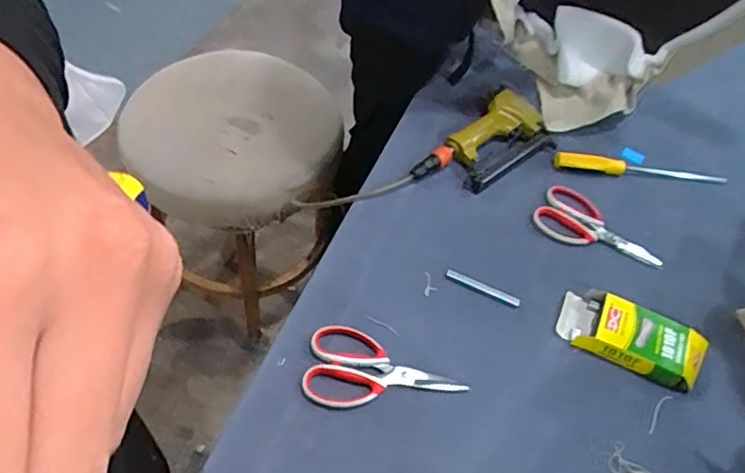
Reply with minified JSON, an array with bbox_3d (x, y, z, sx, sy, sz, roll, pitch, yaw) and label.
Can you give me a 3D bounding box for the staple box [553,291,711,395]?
[{"bbox_3d":[0.335,0.127,0.755,0.178,0.038,0.088,22,53,11],"label":"staple box"}]

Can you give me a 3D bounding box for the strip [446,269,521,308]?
[{"bbox_3d":[0.149,0.070,0.791,0.104,0.005,0.014,25,53,14],"label":"strip"}]

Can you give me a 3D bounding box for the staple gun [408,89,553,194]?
[{"bbox_3d":[0.181,-0.144,0.936,0.256,0.074,0.125,-34,62,-28],"label":"staple gun"}]

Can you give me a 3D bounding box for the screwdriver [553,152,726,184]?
[{"bbox_3d":[0.430,-0.109,0.943,0.264,0.028,0.022,8,51,1],"label":"screwdriver"}]

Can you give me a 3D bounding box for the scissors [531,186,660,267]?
[{"bbox_3d":[0.338,-0.008,0.870,0.190,0.018,0.104,31,55,18],"label":"scissors"}]

